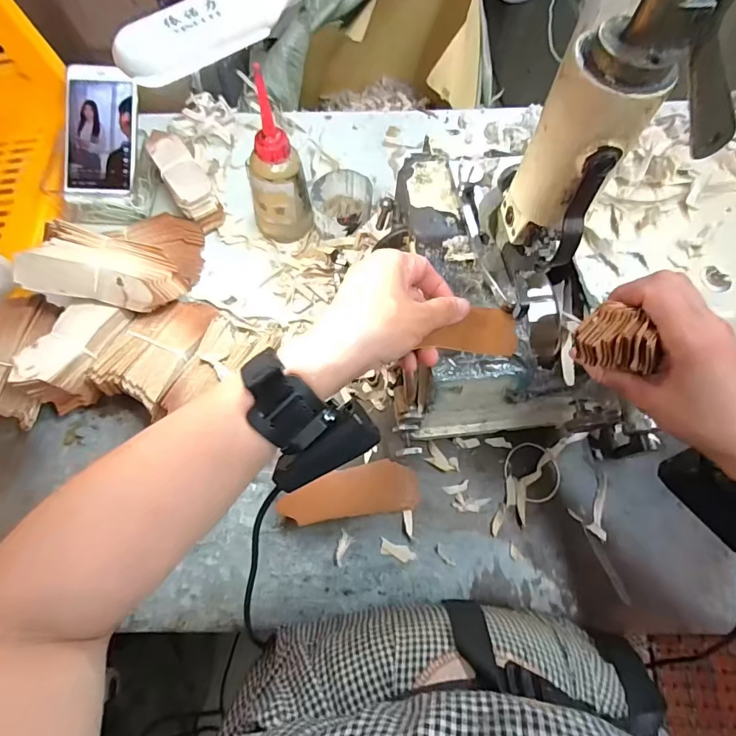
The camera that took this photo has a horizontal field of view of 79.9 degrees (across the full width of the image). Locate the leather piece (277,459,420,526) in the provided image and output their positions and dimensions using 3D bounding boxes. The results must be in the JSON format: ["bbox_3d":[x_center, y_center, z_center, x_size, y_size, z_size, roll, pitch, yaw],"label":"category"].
[{"bbox_3d":[-0.015,0.115,0.404,0.123,0.036,0.042,-8,69,-5],"label":"leather piece"}]

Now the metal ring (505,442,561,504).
[{"bbox_3d":[0.163,0.101,0.432,0.048,0.004,0.057,-31,73,-13],"label":"metal ring"}]

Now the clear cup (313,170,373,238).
[{"bbox_3d":[-0.028,-0.184,0.510,0.067,0.048,0.071,1,69,-2],"label":"clear cup"}]

